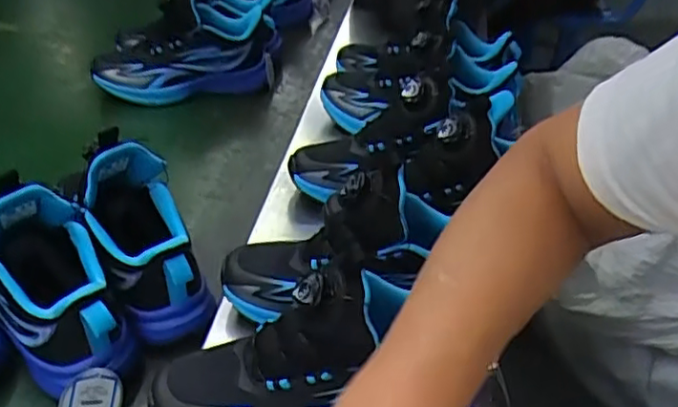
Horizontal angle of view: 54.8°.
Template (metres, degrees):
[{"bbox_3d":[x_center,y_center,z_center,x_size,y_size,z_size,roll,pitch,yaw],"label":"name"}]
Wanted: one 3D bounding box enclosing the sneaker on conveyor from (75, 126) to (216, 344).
[{"bbox_3d":[-0.158,0.026,0.530,0.086,0.085,0.172,-20,82,-26],"label":"sneaker on conveyor"}]

